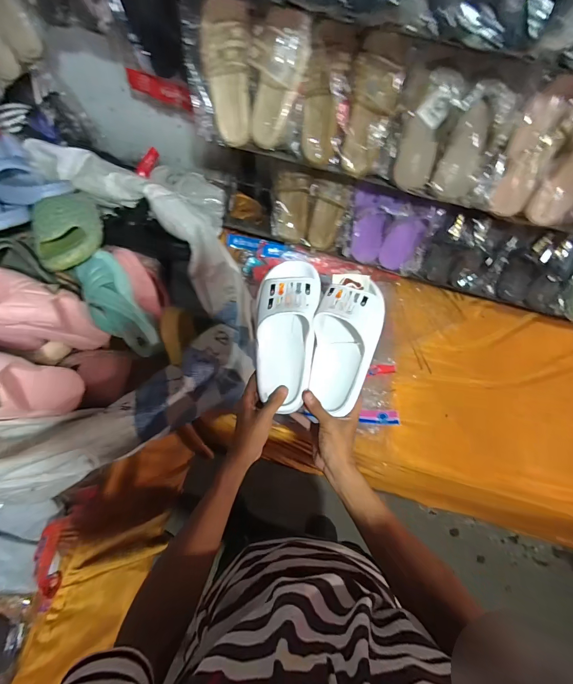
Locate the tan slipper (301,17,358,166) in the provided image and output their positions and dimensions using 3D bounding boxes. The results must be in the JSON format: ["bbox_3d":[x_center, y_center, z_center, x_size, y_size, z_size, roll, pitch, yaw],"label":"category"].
[{"bbox_3d":[0.069,-0.451,0.622,0.080,0.219,0.052,12,36,2],"label":"tan slipper"}]

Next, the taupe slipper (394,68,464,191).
[{"bbox_3d":[0.254,-0.380,0.616,0.068,0.184,0.046,12,41,2],"label":"taupe slipper"}]

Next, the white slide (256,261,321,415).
[{"bbox_3d":[-0.001,-0.016,0.517,0.093,0.066,0.236,4,86,-1],"label":"white slide"}]

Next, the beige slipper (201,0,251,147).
[{"bbox_3d":[-0.110,-0.503,0.636,0.091,0.224,0.061,-4,41,-5],"label":"beige slipper"}]

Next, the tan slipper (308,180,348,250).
[{"bbox_3d":[0.103,-0.321,0.857,0.085,0.167,0.040,14,32,3],"label":"tan slipper"}]

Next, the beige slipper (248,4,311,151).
[{"bbox_3d":[-0.028,-0.478,0.618,0.096,0.205,0.048,30,42,10],"label":"beige slipper"}]

